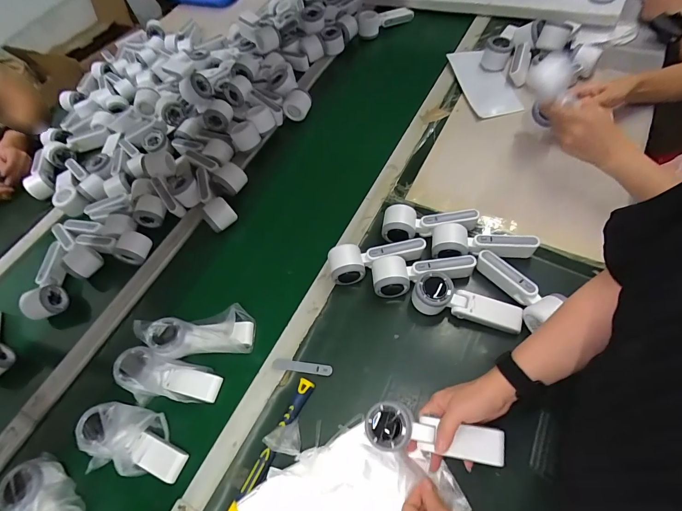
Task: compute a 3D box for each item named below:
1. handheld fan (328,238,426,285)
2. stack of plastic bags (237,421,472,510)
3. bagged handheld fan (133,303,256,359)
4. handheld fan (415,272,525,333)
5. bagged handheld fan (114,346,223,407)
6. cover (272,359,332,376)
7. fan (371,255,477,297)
[{"bbox_3d":[0.063,0.014,0.623,0.166,0.058,0.057,-6,61,0],"label":"handheld fan"},{"bbox_3d":[0.011,0.315,0.453,0.259,0.026,0.145,-27,63,-11],"label":"stack of plastic bags"},{"bbox_3d":[-0.245,0.126,0.597,0.187,0.052,0.081,-4,61,1],"label":"bagged handheld fan"},{"bbox_3d":[0.199,0.076,0.568,0.163,0.057,0.066,8,62,7],"label":"handheld fan"},{"bbox_3d":[-0.281,0.197,0.561,0.163,0.064,0.073,12,63,10],"label":"bagged handheld fan"},{"bbox_3d":[-0.063,0.179,0.571,0.100,0.010,0.018,6,62,6],"label":"cover"},{"bbox_3d":[0.139,0.036,0.600,0.170,0.060,0.063,0,61,3],"label":"fan"}]

